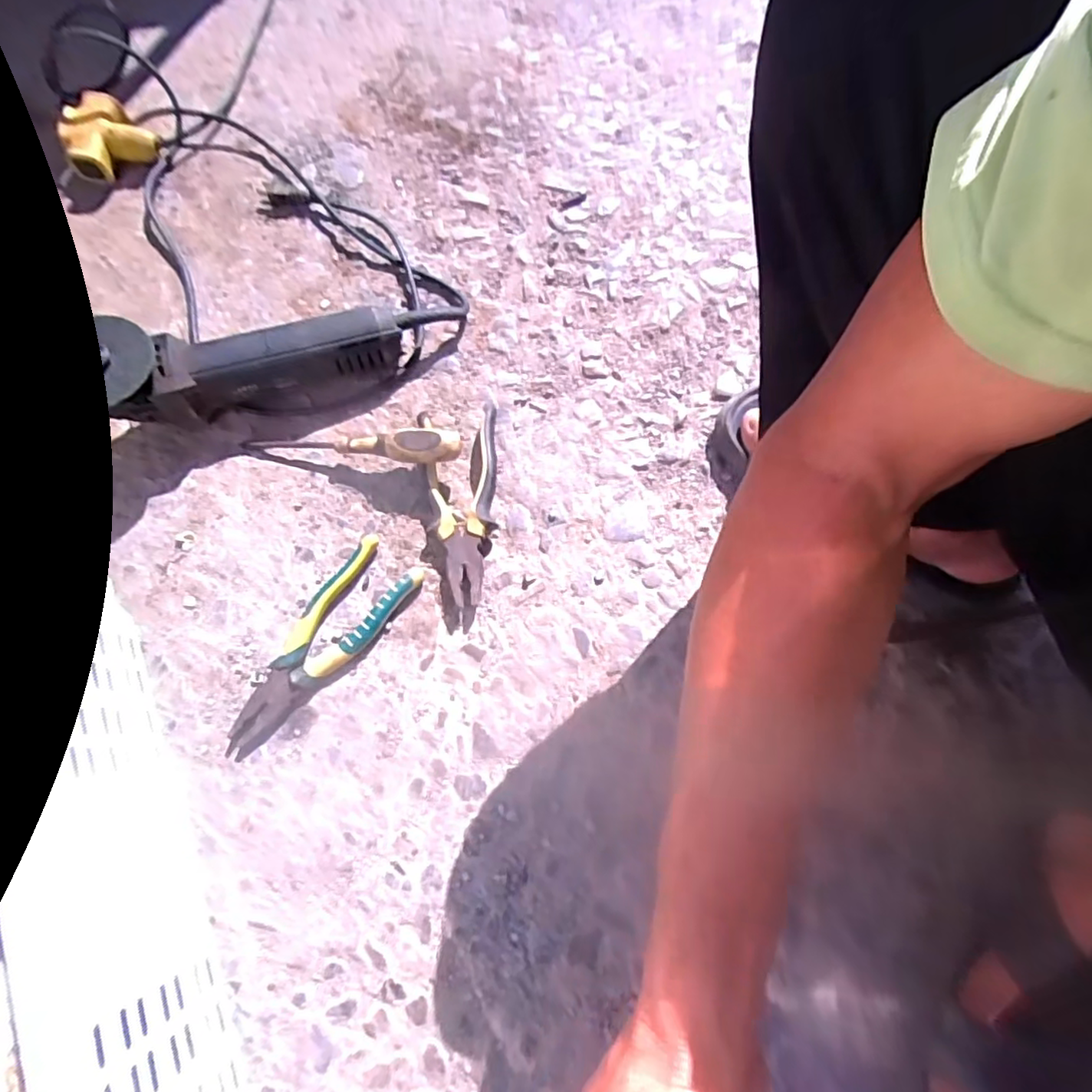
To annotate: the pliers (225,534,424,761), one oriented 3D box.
[{"bbox_3d":[-0.191,0.087,0.505,0.063,0.023,0.202,33,74,10],"label":"pliers"}]

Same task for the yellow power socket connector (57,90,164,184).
[{"bbox_3d":[-0.487,-0.449,0.663,0.092,0.041,0.076,-41,76,-13],"label":"yellow power socket connector"}]

